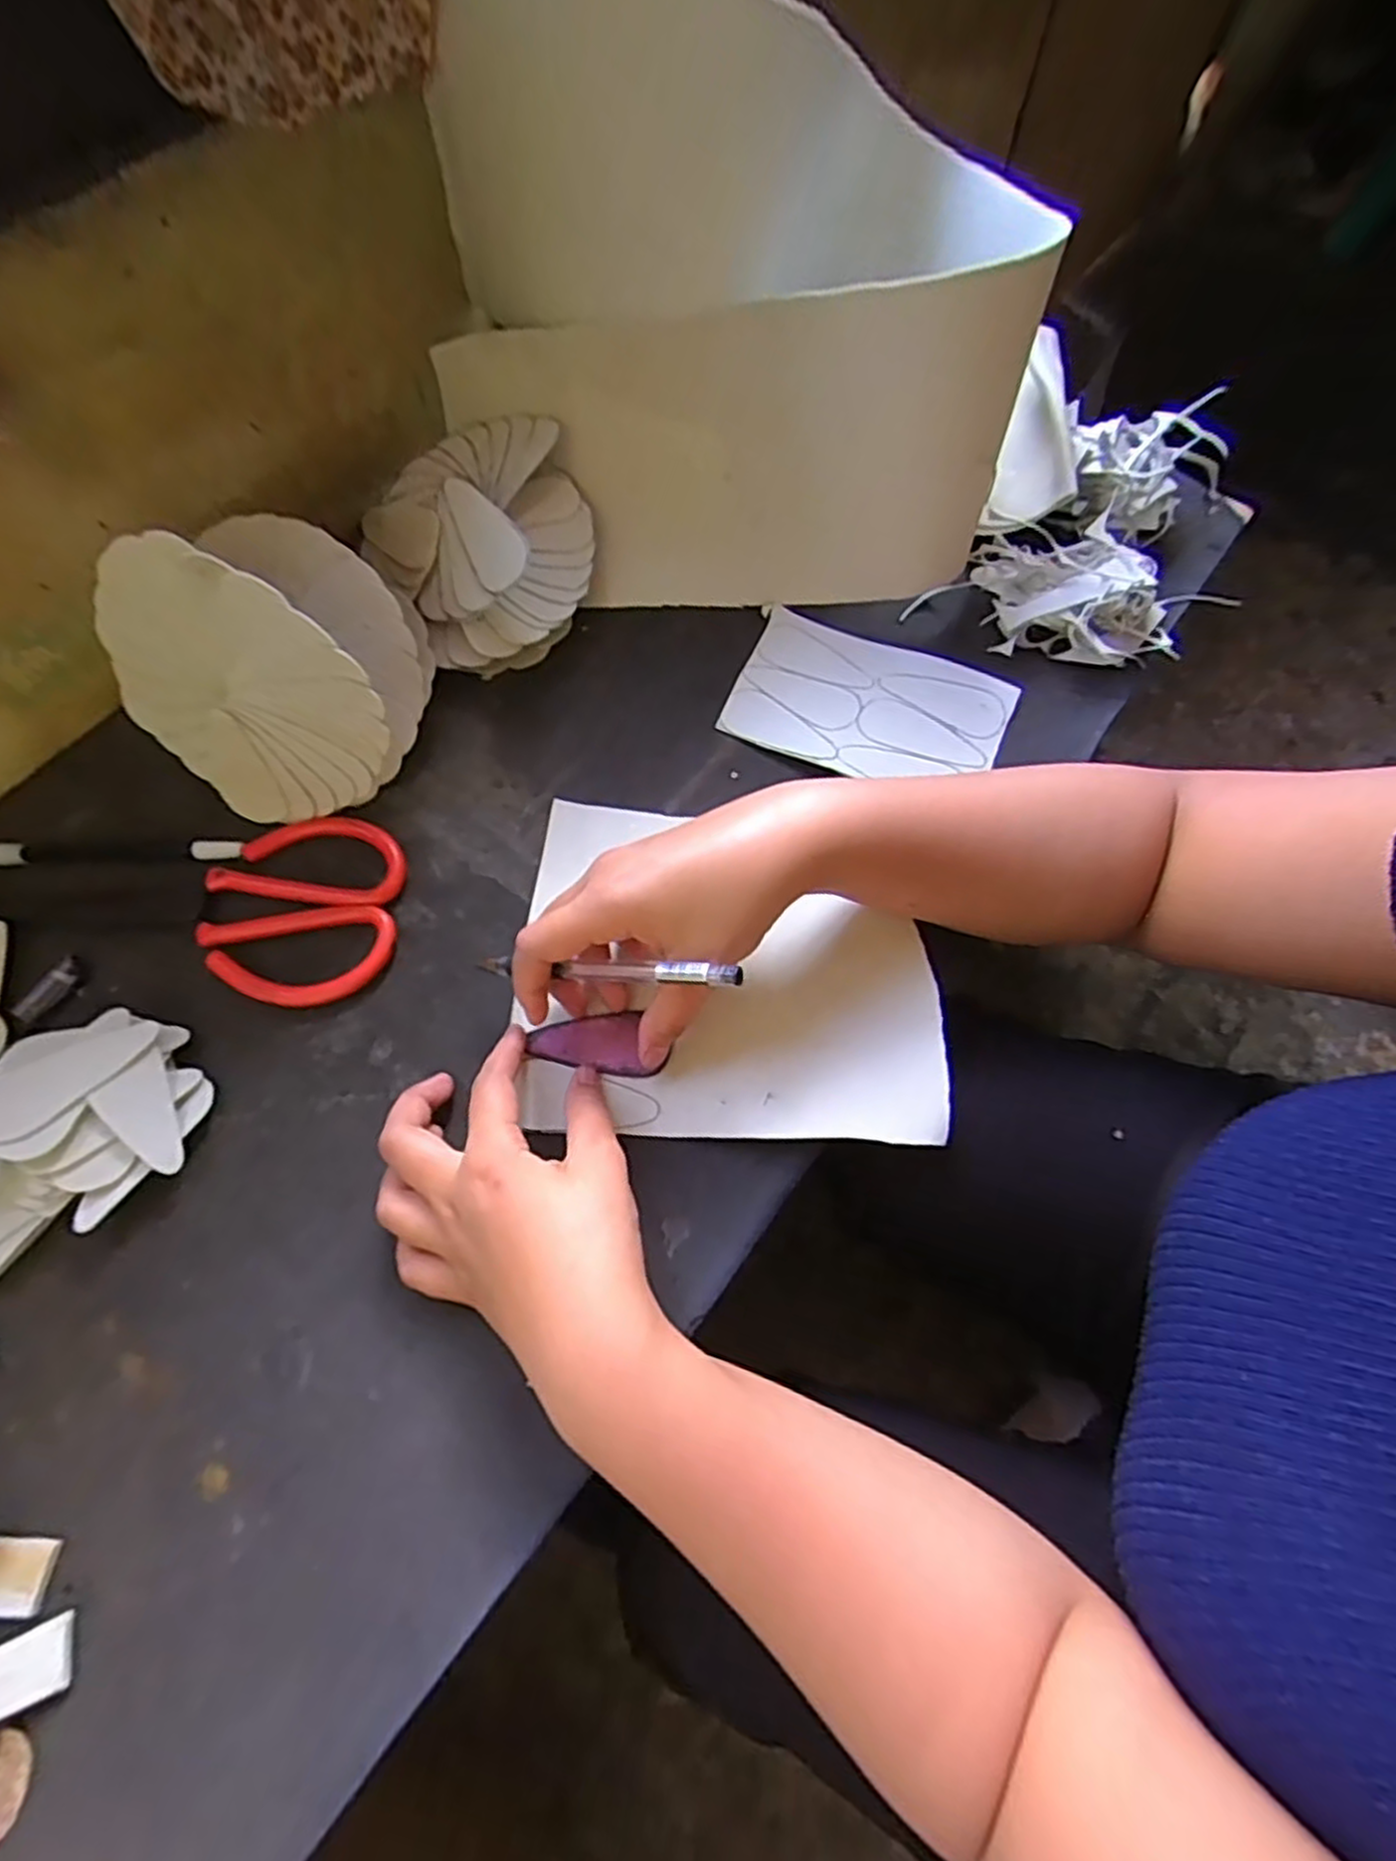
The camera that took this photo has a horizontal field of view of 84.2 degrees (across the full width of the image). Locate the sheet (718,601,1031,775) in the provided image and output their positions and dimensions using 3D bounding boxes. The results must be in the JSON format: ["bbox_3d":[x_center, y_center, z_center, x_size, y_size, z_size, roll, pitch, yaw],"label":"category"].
[{"bbox_3d":[0.096,-0.128,0.437,0.148,0.008,0.099,22,68,10],"label":"sheet"}]

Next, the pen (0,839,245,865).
[{"bbox_3d":[-0.311,-0.041,0.401,0.147,0.006,0.012,-2,66,0],"label":"pen"}]

